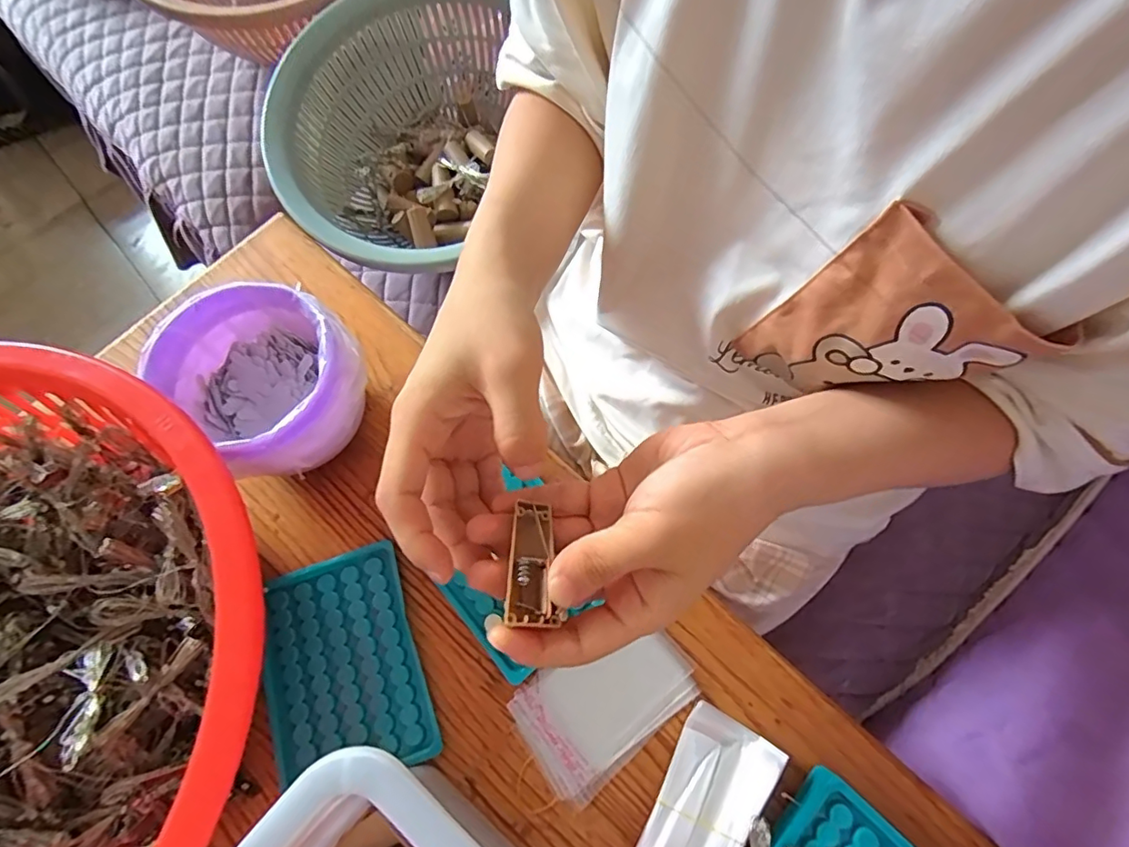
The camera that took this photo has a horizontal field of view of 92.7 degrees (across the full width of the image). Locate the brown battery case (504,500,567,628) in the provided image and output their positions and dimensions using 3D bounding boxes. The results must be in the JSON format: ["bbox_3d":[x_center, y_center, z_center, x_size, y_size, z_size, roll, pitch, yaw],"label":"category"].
[{"bbox_3d":[-0.012,0.056,0.214,0.018,0.013,0.046,-1,59,2],"label":"brown battery case"}]

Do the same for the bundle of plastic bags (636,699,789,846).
[{"bbox_3d":[0.075,0.217,0.297,0.048,0.022,0.103,30,74,12],"label":"bundle of plastic bags"}]

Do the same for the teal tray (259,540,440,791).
[{"bbox_3d":[-0.140,0.149,0.334,0.093,0.007,0.126,-18,70,-4],"label":"teal tray"}]

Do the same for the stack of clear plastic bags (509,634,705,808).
[{"bbox_3d":[0.023,0.167,0.328,0.104,0.006,0.069,-39,73,-11],"label":"stack of clear plastic bags"}]

